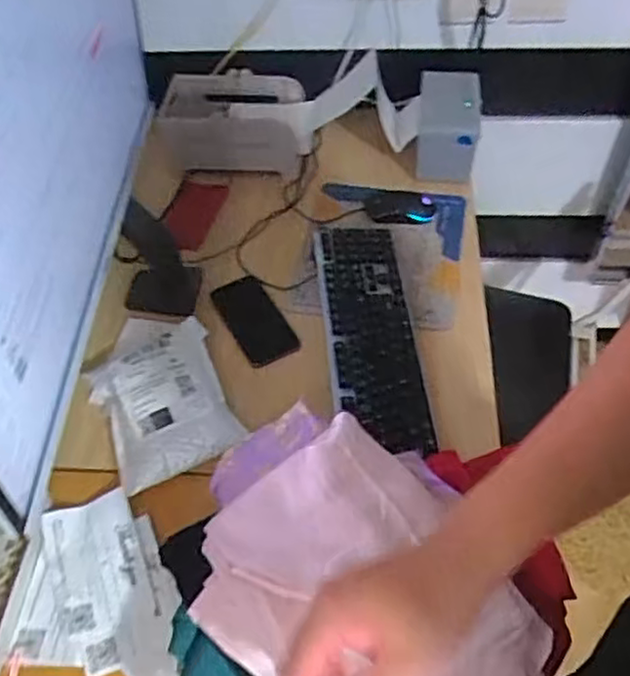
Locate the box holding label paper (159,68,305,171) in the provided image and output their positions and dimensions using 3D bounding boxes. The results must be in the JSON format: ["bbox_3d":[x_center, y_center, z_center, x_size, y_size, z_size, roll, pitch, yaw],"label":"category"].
[{"bbox_3d":[-0.142,-0.368,1.202,0.234,0.107,0.169,4,51,5],"label":"box holding label paper"}]

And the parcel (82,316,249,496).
[{"bbox_3d":[-0.192,0.072,0.869,0.162,0.049,0.212,-23,54,-16],"label":"parcel"}]

